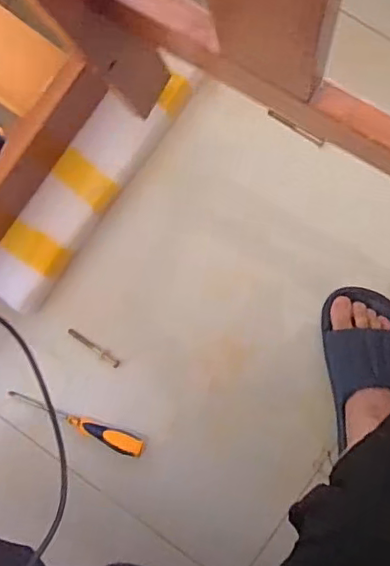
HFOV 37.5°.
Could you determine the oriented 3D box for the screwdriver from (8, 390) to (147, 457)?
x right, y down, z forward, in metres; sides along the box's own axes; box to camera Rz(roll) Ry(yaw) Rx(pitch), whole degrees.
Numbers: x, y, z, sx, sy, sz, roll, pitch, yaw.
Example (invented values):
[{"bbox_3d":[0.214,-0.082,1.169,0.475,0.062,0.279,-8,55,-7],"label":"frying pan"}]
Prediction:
[{"bbox_3d":[-0.181,0.210,0.860,0.223,0.030,0.029,16,89,9],"label":"screwdriver"}]

